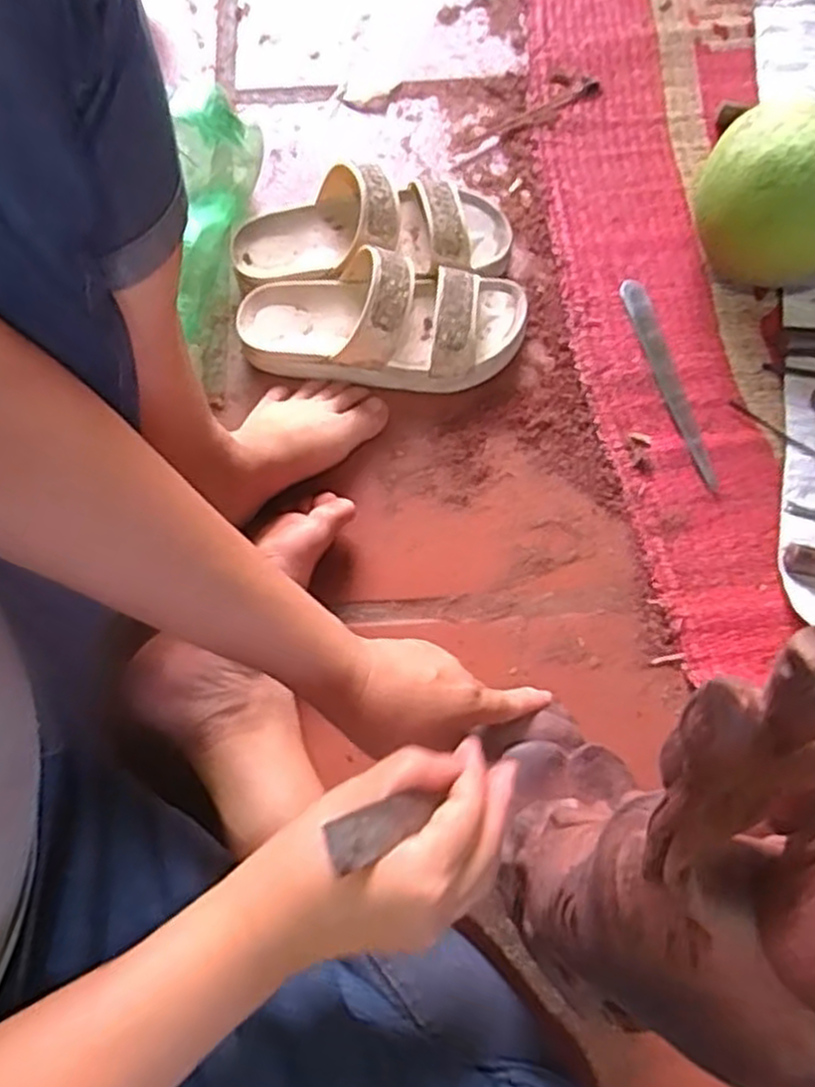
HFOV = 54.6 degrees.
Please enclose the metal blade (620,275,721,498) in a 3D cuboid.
[{"bbox_3d":[0.212,-0.130,0.637,0.019,0.006,0.198,-14,71,-3],"label":"metal blade"}]

